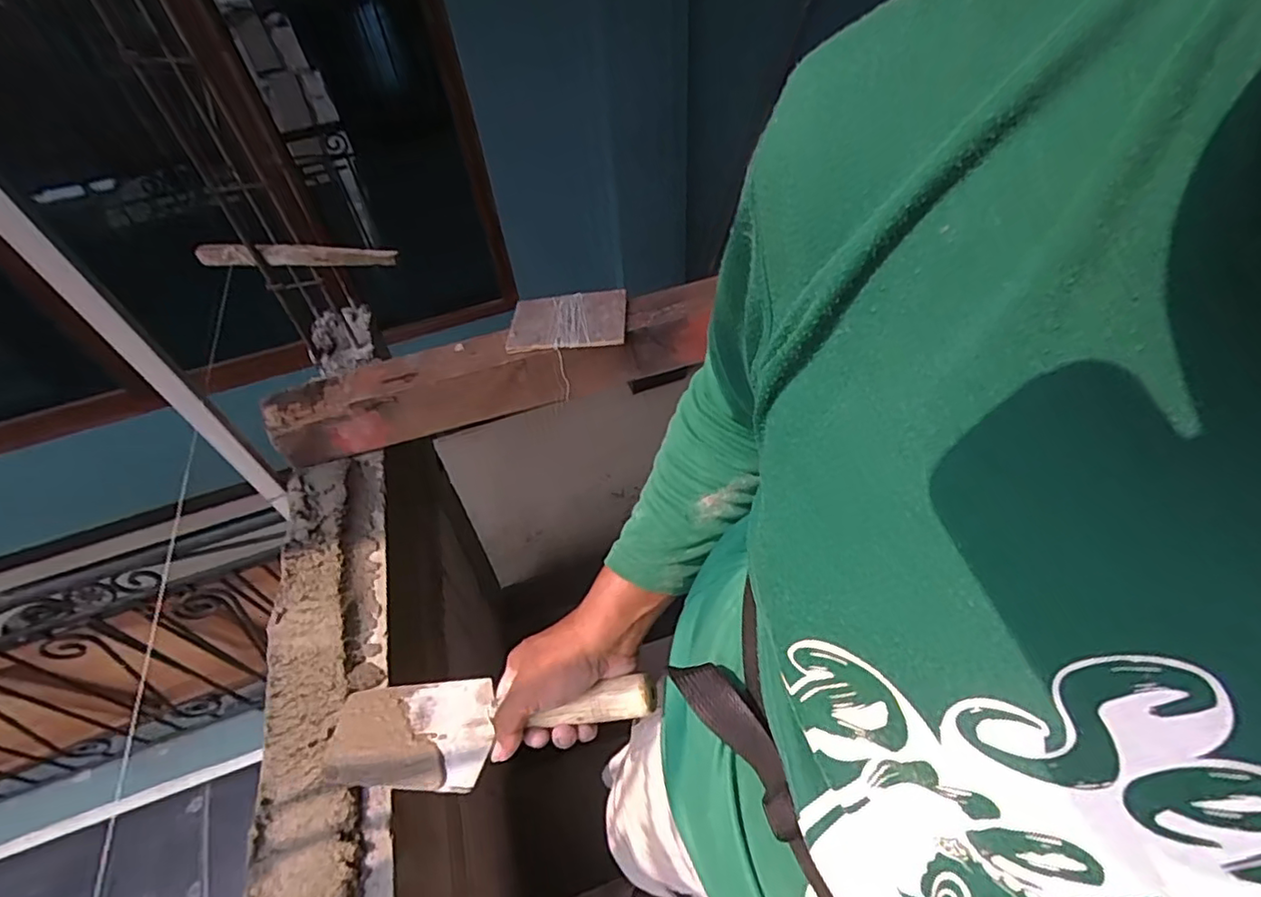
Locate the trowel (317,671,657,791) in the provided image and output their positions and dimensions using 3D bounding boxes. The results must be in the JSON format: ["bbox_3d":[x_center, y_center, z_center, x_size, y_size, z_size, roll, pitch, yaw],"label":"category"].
[{"bbox_3d":[-0.115,0.228,0.510,0.291,0.056,0.090,-16,50,17],"label":"trowel"}]

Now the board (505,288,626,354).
[{"bbox_3d":[-0.098,-0.202,0.952,0.182,0.018,0.115,-7,52,-1],"label":"board"}]

